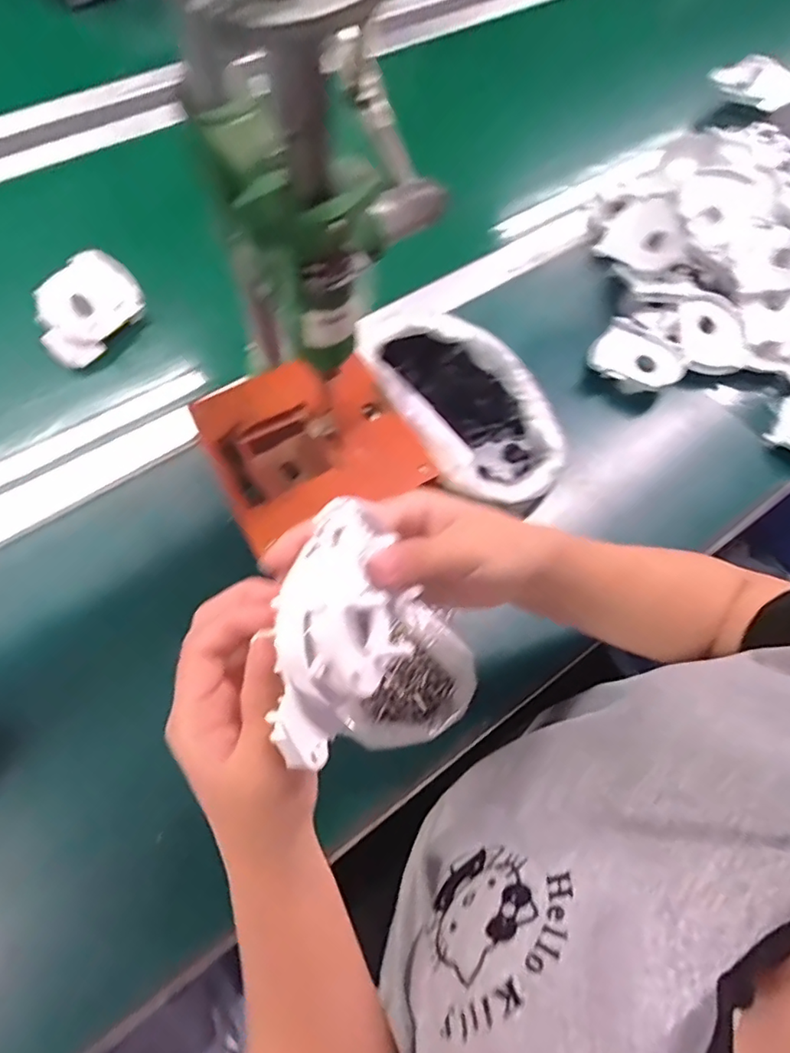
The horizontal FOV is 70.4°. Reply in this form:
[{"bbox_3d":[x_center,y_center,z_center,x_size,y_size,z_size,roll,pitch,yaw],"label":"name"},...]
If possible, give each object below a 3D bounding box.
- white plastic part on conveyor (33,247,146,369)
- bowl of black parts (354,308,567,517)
[{"bbox_3d":[-0.300,-0.210,0.545,0.072,0.040,0.102,46,73,-20],"label":"white plastic part on conveyor"},{"bbox_3d":[0.066,-0.111,0.513,0.140,0.061,0.216,-28,70,-15],"label":"bowl of black parts"}]

